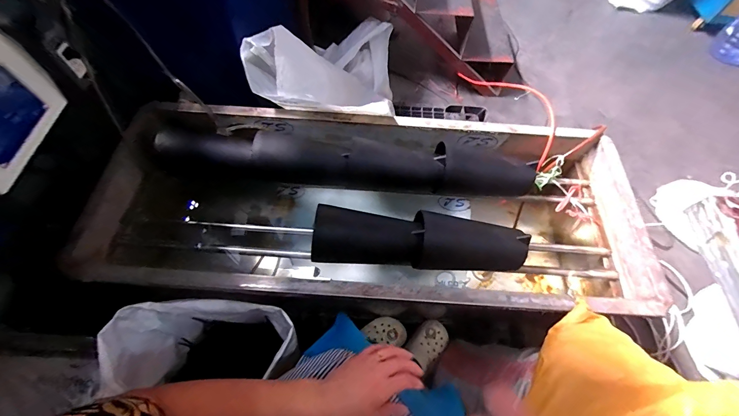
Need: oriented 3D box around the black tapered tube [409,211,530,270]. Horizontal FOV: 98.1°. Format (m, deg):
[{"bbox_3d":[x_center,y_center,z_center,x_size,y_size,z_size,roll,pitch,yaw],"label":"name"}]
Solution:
[{"bbox_3d":[0.234,0.075,0.733,0.251,0.094,0.114,2,62,1],"label":"black tapered tube"}]

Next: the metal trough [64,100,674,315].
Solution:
[{"bbox_3d":[-0.010,0.028,0.922,1.318,0.374,0.511,4,62,2],"label":"metal trough"}]

